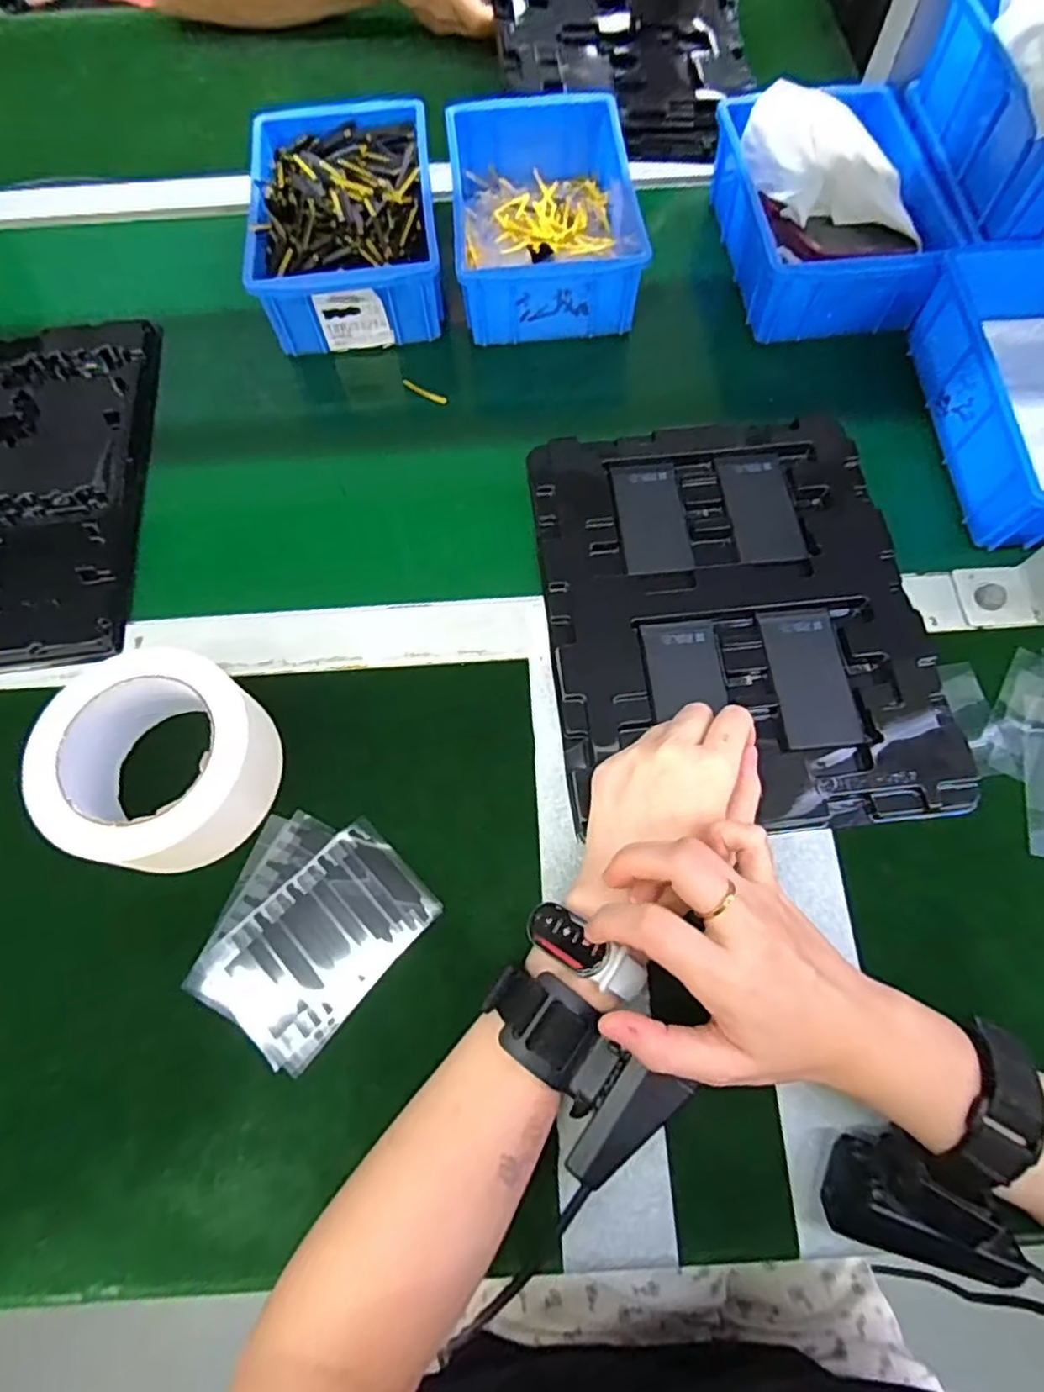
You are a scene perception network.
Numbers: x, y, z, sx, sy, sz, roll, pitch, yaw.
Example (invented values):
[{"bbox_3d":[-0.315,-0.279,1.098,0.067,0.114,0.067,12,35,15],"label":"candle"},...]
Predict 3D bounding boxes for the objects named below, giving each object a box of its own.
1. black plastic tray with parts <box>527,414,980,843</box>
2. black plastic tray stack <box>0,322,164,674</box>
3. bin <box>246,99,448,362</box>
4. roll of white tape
[{"bbox_3d":[0.127,-0.055,0.404,0.220,0.018,0.274,-6,69,-1],"label":"black plastic tray with parts"},{"bbox_3d":[-0.379,-0.149,0.457,0.218,0.016,0.296,-7,69,-2],"label":"black plastic tray stack"},{"bbox_3d":[-0.133,-0.374,0.510,0.140,0.058,0.209,-6,69,-1],"label":"bin"},{"bbox_3d":[-0.197,0.036,0.353,0.108,0.052,0.108,0,68,1],"label":"roll of white tape"}]

